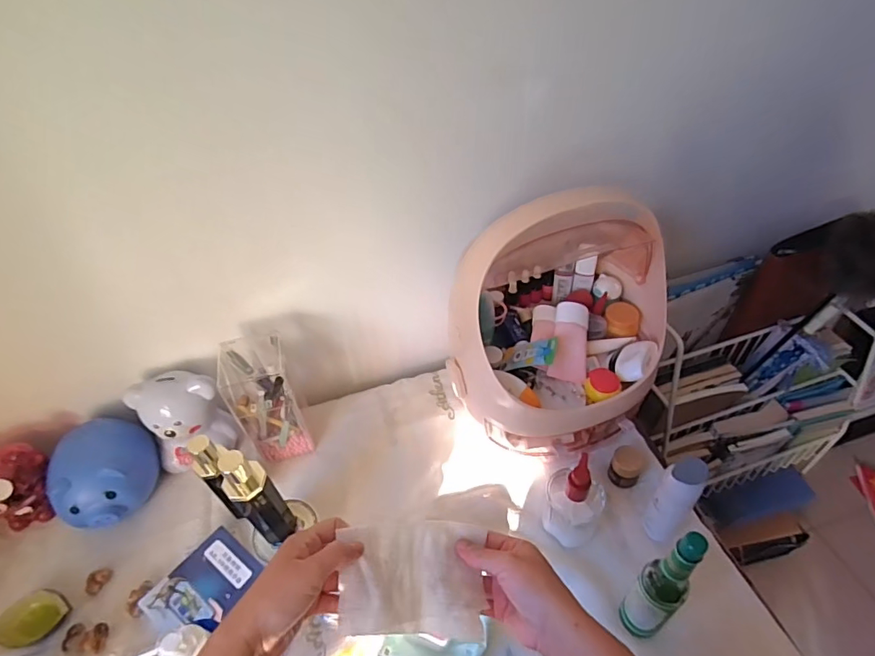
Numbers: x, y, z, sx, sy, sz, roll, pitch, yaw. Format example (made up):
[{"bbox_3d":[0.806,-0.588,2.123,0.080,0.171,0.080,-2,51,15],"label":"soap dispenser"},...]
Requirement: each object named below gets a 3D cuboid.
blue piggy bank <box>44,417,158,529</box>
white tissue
[{"bbox_3d":[-0.503,0.226,0.751,0.127,0.125,0.149,-1,45,4],"label":"blue piggy bank"},{"bbox_3d":[-0.019,0.221,0.444,0.126,0.013,0.093,12,55,-14],"label":"white tissue"}]

